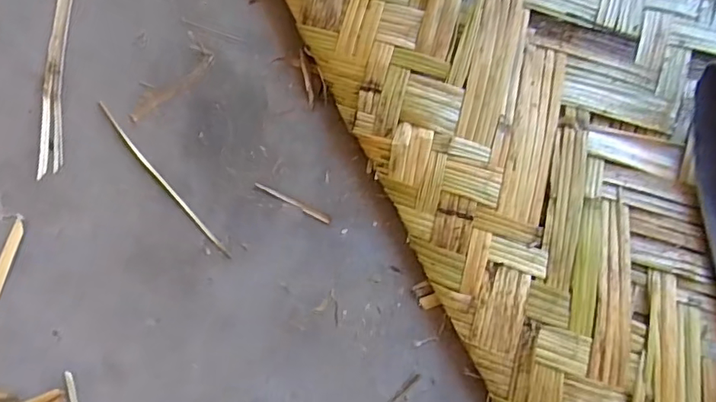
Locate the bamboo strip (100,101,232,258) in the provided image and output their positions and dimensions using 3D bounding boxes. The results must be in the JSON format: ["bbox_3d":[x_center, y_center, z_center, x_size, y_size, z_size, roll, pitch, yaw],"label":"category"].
[{"bbox_3d":[-0.163,-0.017,0.434,0.008,0.004,0.171,-41,82,-6],"label":"bamboo strip"}]

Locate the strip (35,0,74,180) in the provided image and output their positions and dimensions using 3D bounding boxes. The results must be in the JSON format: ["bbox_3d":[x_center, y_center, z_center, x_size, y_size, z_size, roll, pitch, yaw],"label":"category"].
[{"bbox_3d":[-0.257,-0.157,0.456,0.023,0.007,0.274,0,80,1],"label":"strip"}]

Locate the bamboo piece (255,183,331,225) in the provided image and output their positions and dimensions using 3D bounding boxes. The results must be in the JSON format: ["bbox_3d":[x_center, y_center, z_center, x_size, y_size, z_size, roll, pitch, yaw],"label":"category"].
[{"bbox_3d":[-0.053,0.002,0.428,0.068,0.004,0.006,25,81,5],"label":"bamboo piece"}]

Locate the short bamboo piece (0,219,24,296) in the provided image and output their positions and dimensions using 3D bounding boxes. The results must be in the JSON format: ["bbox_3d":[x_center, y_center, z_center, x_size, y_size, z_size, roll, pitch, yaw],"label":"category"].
[{"bbox_3d":[-0.284,0.051,0.422,0.012,0.004,0.071,18,80,4],"label":"short bamboo piece"}]

